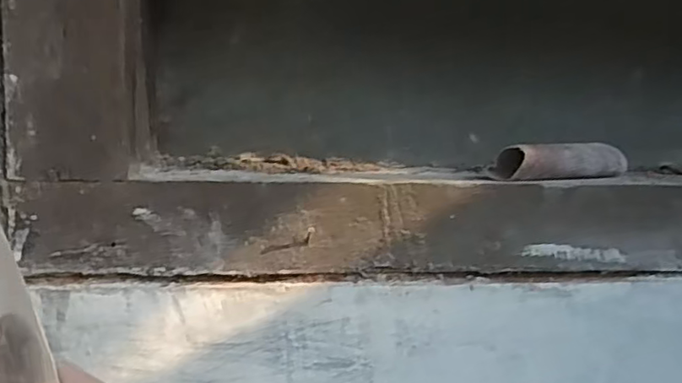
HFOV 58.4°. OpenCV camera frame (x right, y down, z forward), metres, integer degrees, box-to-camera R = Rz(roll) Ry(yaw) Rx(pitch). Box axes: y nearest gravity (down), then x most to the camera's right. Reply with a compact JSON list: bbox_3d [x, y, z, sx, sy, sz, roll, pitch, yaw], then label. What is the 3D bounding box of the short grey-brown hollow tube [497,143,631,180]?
[{"bbox_3d":[0.131,-0.018,0.351,0.095,0.019,0.018,-3,10,-31],"label":"short grey-brown hollow tube"}]

